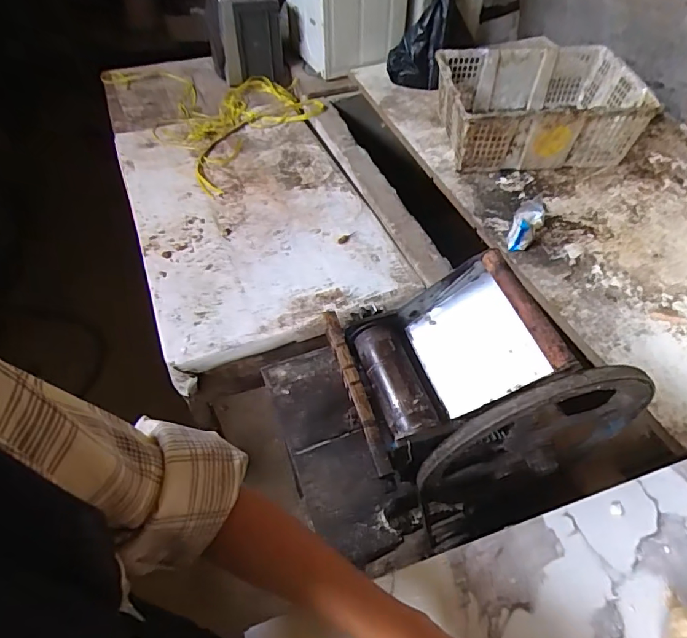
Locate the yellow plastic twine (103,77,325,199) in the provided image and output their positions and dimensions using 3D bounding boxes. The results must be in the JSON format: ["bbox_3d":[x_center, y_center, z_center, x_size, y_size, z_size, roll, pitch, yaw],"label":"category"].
[{"bbox_3d":[-0.390,-0.689,1.455,0.476,0.048,0.802,-30,56,-22],"label":"yellow plastic twine"}]

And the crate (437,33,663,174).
[{"bbox_3d":[0.496,-0.552,1.208,0.466,0.173,0.332,-3,52,-2],"label":"crate"}]

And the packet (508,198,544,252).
[{"bbox_3d":[0.401,-0.207,1.006,0.057,0.063,0.123,21,55,17],"label":"packet"}]

